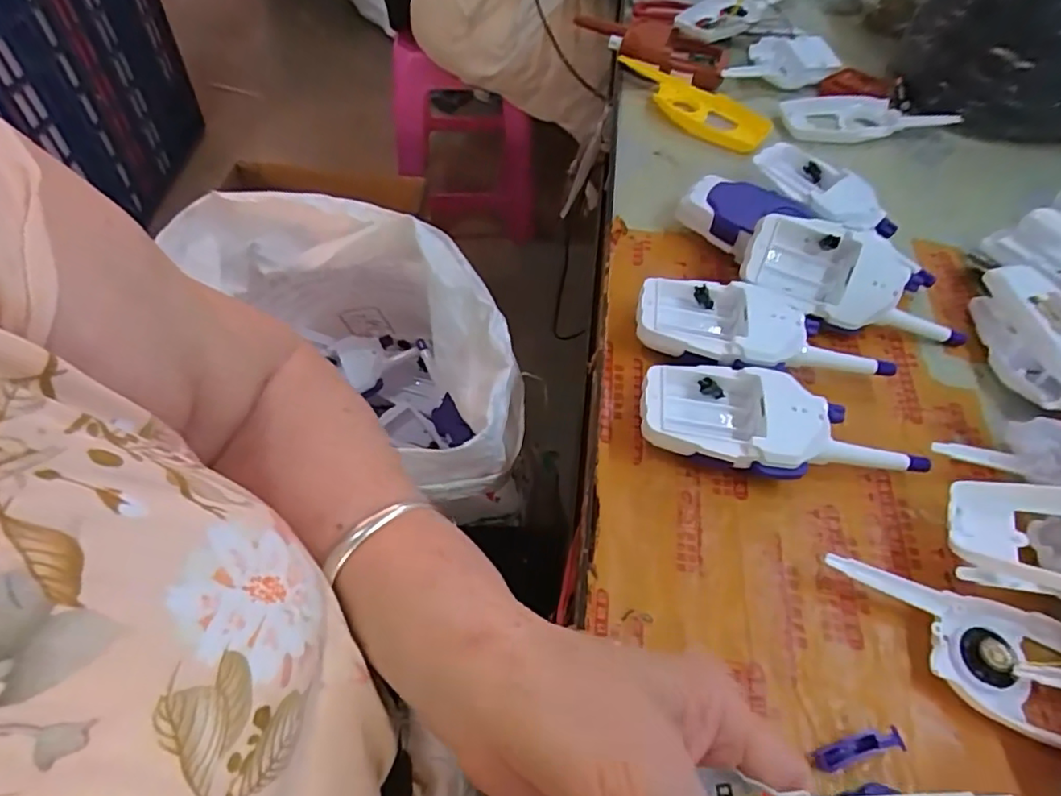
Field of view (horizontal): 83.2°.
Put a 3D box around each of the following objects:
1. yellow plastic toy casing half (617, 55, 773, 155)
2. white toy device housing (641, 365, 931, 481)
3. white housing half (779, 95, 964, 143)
[{"bbox_3d":[0.157,-0.287,0.581,0.055,0.025,0.166,-38,66,-25],"label":"yellow plastic toy casing half"},{"bbox_3d":[0.150,0.021,0.360,0.168,0.036,0.065,16,56,7],"label":"white toy device housing"},{"bbox_3d":[0.324,-0.268,0.577,0.160,0.020,0.054,5,56,2],"label":"white housing half"}]

